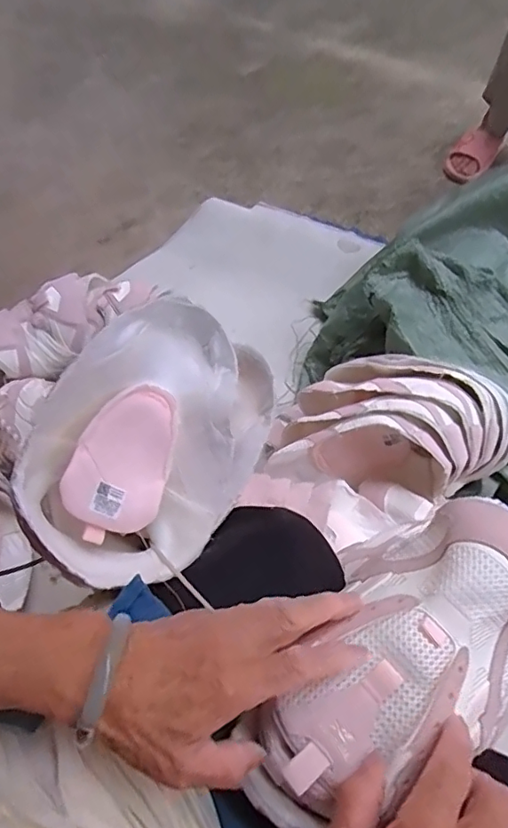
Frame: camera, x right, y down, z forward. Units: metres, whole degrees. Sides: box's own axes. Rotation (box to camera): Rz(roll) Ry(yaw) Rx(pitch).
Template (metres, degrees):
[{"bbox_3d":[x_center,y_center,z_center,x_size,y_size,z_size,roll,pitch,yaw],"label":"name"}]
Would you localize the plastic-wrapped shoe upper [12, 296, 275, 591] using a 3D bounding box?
[{"bbox_3d":[-0.088,0.020,0.436,0.161,0.100,0.218,36,79,-23],"label":"plastic-wrapped shoe upper"}]

